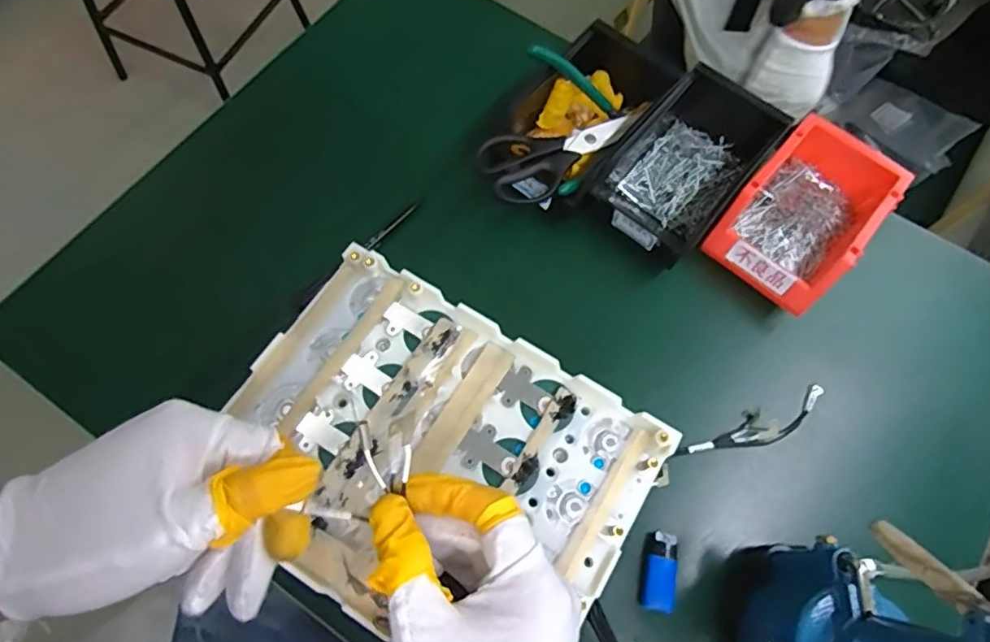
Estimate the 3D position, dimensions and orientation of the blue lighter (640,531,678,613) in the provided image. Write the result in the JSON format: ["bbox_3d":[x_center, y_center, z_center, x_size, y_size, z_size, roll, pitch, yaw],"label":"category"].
[{"bbox_3d":[0.127,0.193,0.459,0.023,0.019,0.056,15,68,4],"label":"blue lighter"}]

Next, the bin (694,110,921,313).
[{"bbox_3d":[0.282,-0.096,0.551,0.111,0.075,0.166,39,72,13],"label":"bin"}]

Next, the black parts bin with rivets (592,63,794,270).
[{"bbox_3d":[0.187,-0.153,0.566,0.108,0.073,0.209,38,72,13],"label":"black parts bin with rivets"}]

